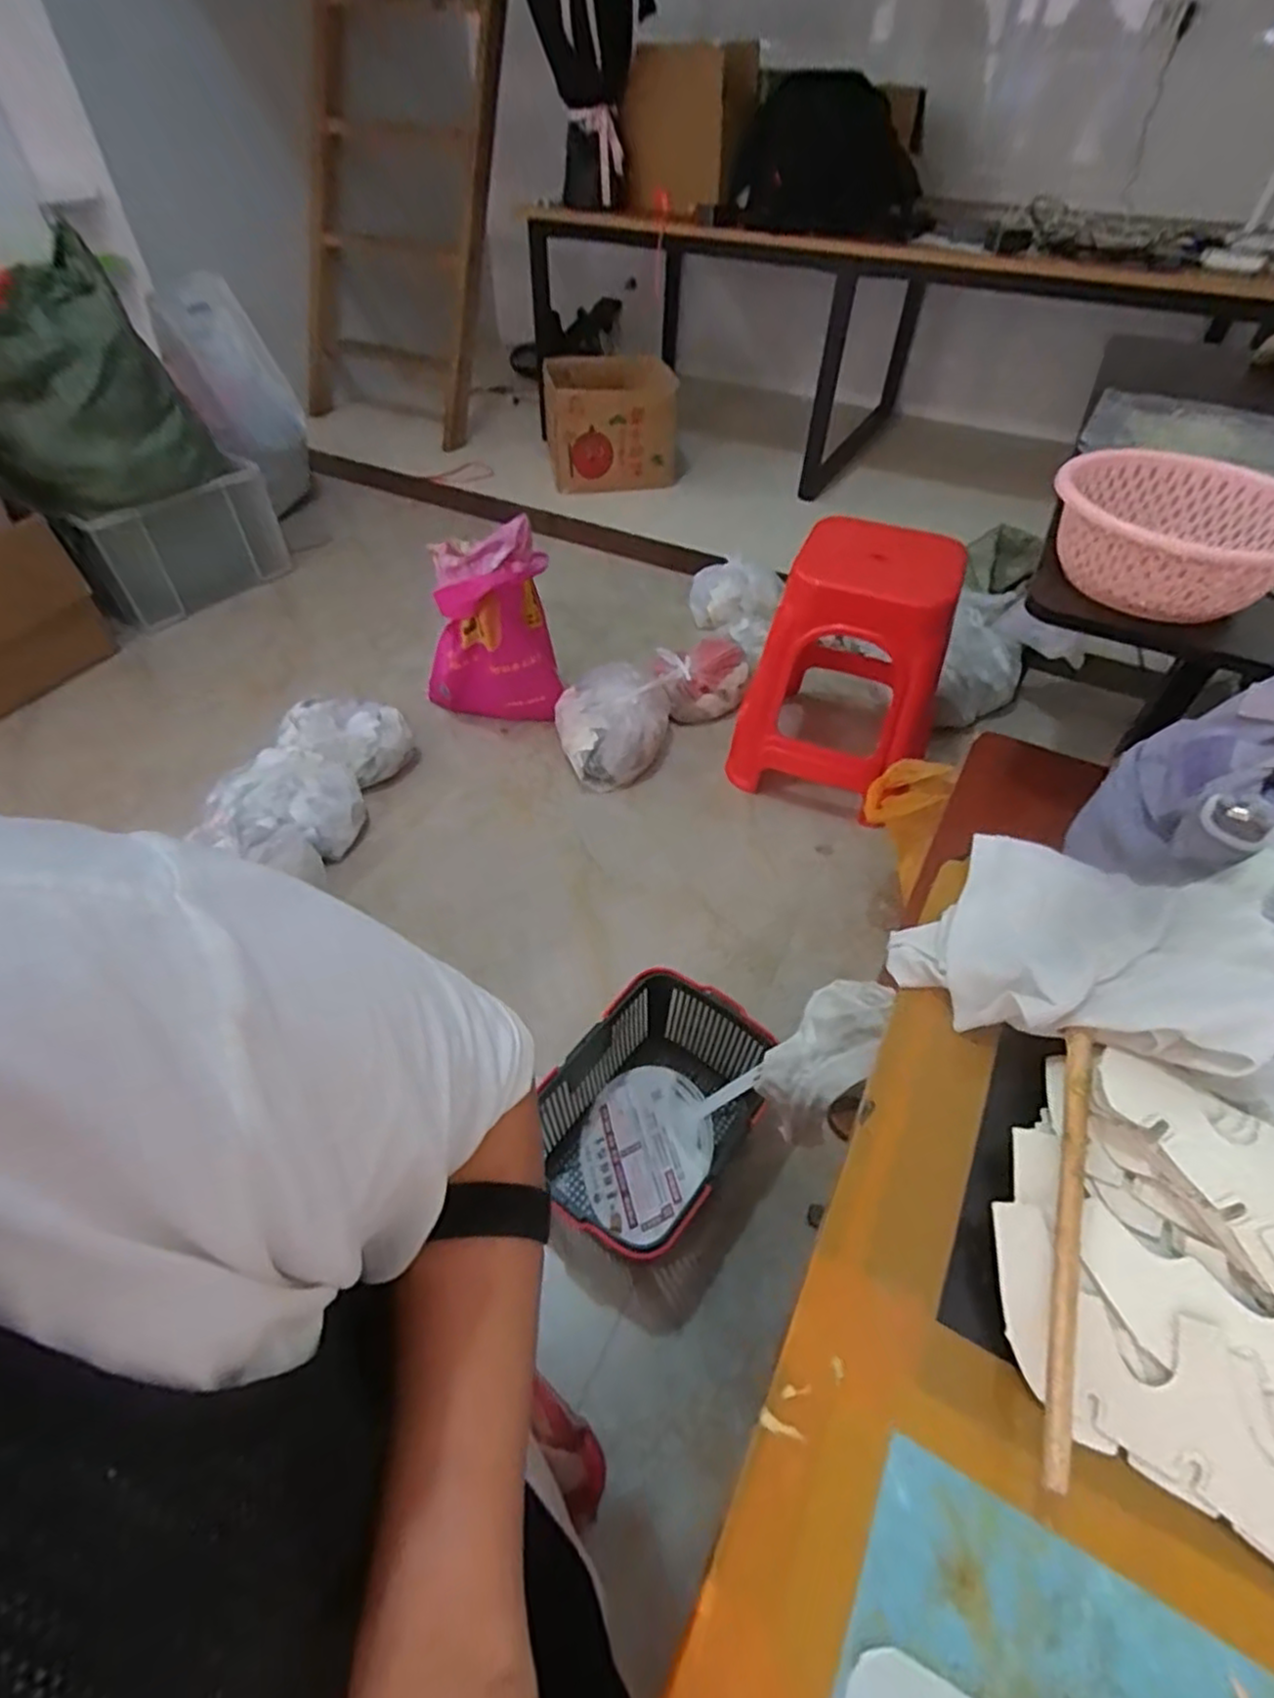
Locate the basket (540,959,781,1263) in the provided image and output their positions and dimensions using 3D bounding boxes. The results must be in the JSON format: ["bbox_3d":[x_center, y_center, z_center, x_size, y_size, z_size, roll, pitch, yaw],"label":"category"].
[{"bbox_3d":[0.021,0.380,0.992,0.266,0.198,0.345,35,57,26],"label":"basket"}]

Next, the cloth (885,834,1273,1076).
[{"bbox_3d":[0.240,0.057,0.370,0.133,0.036,0.166,-38,37,-28],"label":"cloth"}]

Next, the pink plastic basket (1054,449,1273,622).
[{"bbox_3d":[0.518,-0.307,0.672,0.205,0.068,0.199,0,49,0],"label":"pink plastic basket"}]

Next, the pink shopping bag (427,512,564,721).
[{"bbox_3d":[-0.326,-0.489,1.513,0.299,0.414,0.191,-1,49,-1],"label":"pink shopping bag"}]

